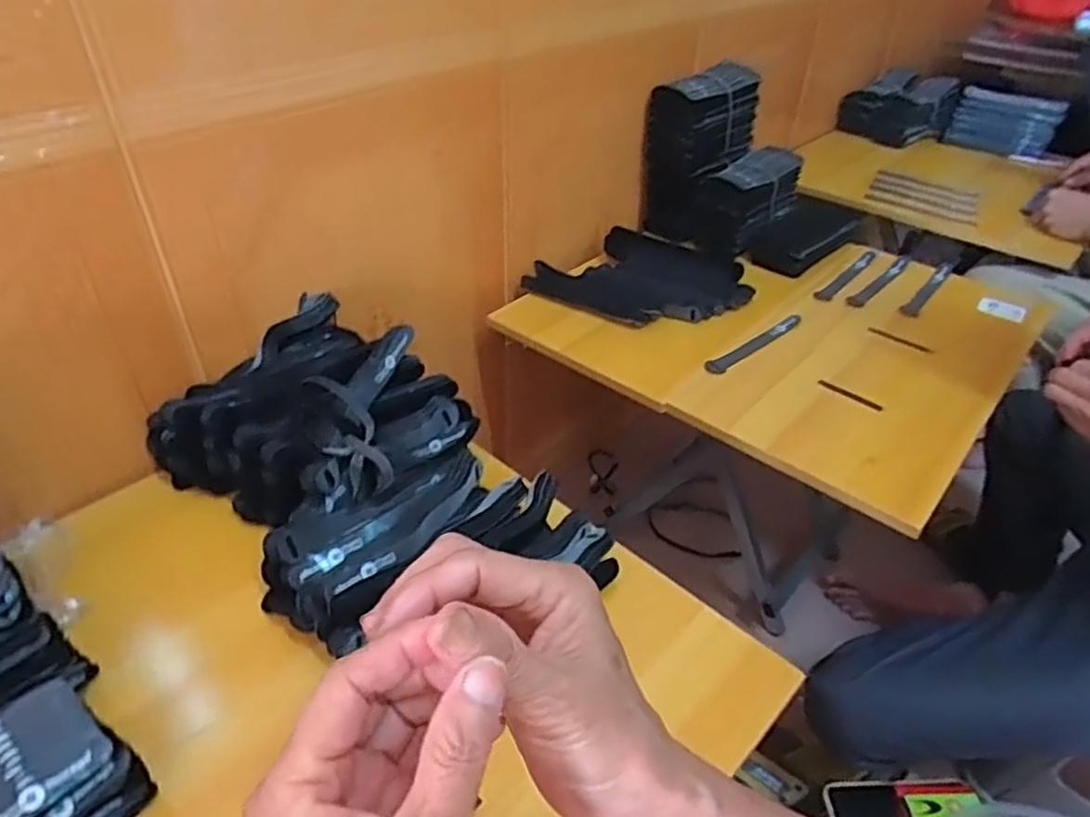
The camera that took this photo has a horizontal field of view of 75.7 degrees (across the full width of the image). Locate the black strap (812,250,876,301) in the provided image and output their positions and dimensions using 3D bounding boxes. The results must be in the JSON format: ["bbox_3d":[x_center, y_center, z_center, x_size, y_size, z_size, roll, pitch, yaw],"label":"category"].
[{"bbox_3d":[0.465,-0.208,1.076,0.024,0.005,0.186,31,47,31],"label":"black strap"}]

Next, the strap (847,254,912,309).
[{"bbox_3d":[0.509,-0.195,1.061,0.023,0.012,0.191,31,48,32],"label":"strap"}]

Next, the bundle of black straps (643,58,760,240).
[{"bbox_3d":[0.243,-0.423,1.139,0.122,0.211,0.208,23,44,25],"label":"bundle of black straps"}]

